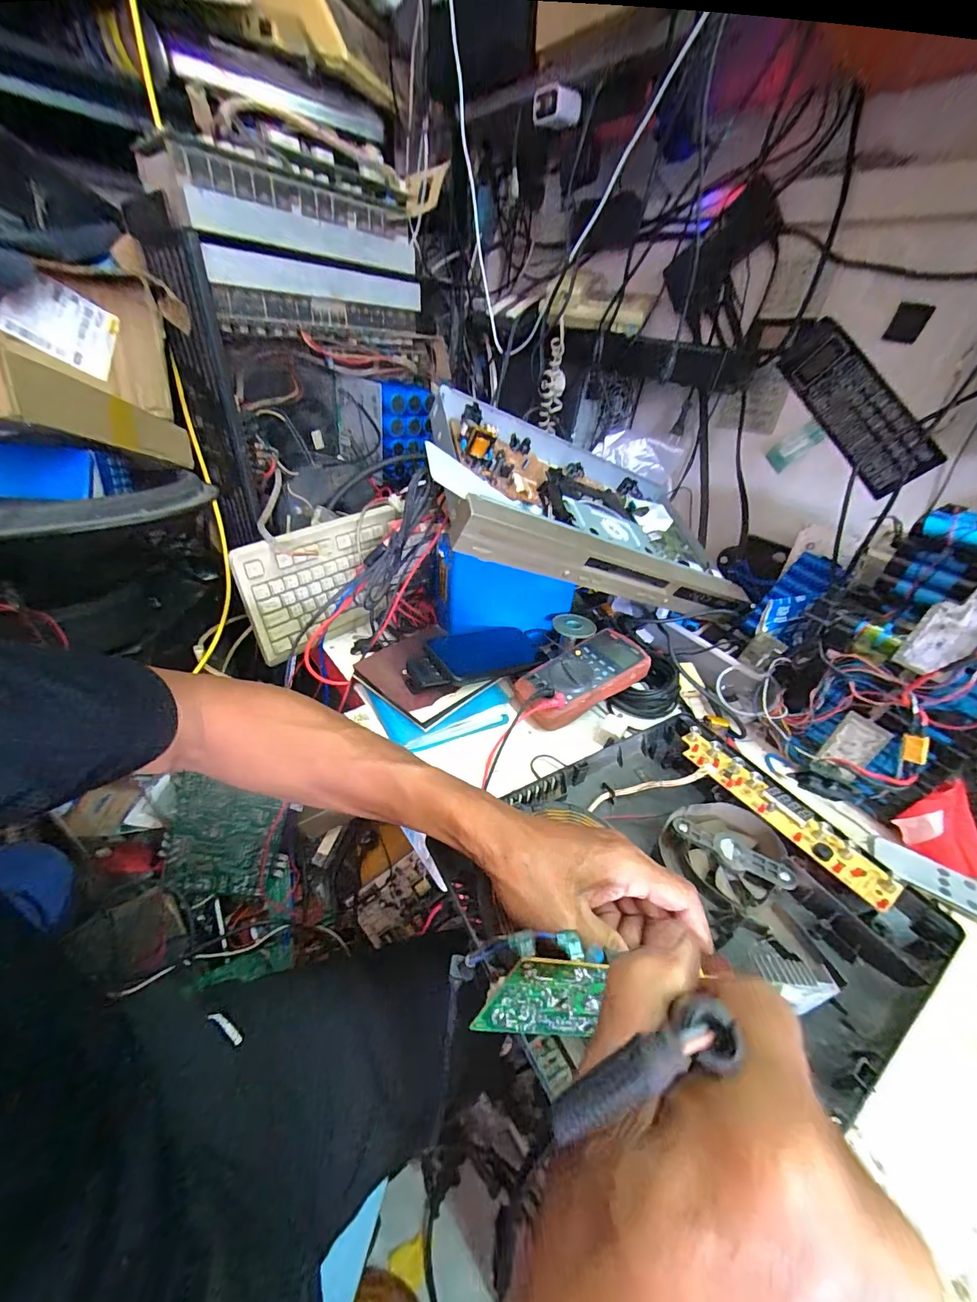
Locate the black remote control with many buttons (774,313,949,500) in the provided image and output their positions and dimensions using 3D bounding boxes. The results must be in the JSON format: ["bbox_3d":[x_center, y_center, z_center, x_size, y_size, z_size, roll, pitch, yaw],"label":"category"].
[{"bbox_3d":[0.468,-0.310,0.557,0.022,0.070,0.228,-21,78,-34],"label":"black remote control with many buttons"}]

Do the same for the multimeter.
[{"bbox_3d":[0.116,0.035,0.555,0.183,0.048,0.084,-28,47,-21],"label":"multimeter"}]

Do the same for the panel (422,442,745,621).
[{"bbox_3d":[0.142,-0.100,0.501,0.411,0.070,0.060,12,31,-26],"label":"panel"}]

